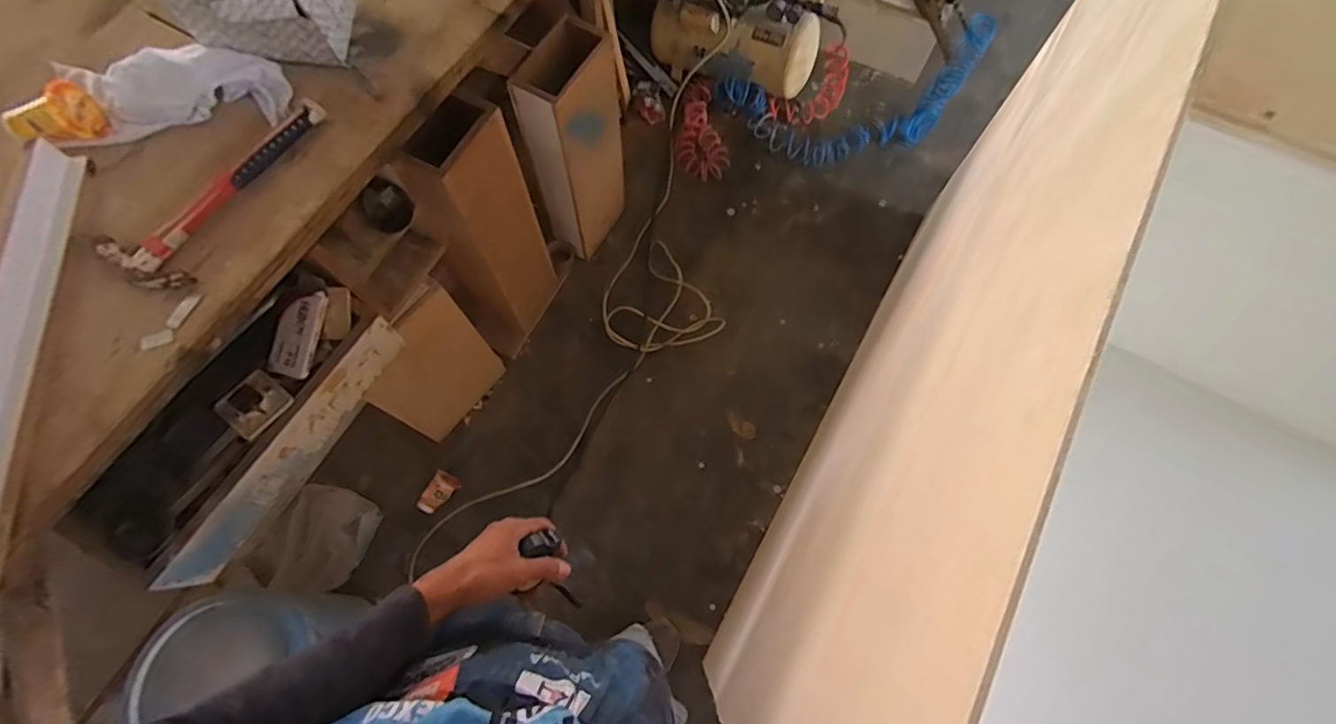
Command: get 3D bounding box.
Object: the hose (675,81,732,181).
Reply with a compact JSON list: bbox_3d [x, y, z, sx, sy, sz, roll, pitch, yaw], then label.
[{"bbox_3d":[0.108,-0.707,1.766,0.168,0.123,0.291,3,70,2],"label":"hose"}]

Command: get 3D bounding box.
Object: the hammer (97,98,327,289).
[{"bbox_3d":[-0.583,-0.231,0.759,0.100,0.031,0.316,37,74,13],"label":"hammer"}]

